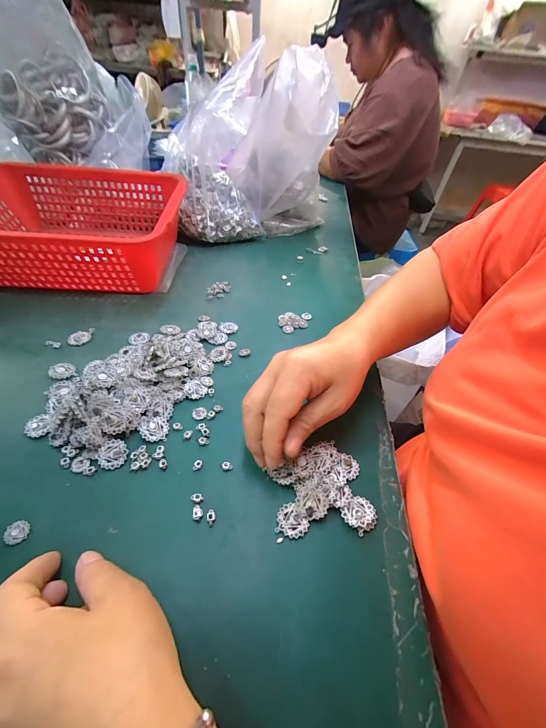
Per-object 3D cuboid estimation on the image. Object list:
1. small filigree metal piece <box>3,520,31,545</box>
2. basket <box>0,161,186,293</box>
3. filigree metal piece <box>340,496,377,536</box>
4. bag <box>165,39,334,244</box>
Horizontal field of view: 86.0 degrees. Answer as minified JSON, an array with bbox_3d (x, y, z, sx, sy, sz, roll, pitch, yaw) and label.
[{"bbox_3d":[-0.175,0.114,0.199,0.014,0.004,0.014,2,45,-2],"label":"small filigree metal piece"},{"bbox_3d":[-0.289,-0.194,0.430,0.311,0.108,0.224,1,45,-4],"label":"basket"},{"bbox_3d":[0.065,0.114,0.220,0.023,0.012,0.023,2,45,-2],"label":"filigree metal piece"},{"bbox_3d":[-0.046,-0.359,0.519,0.296,0.247,0.174,3,45,-2],"label":"bag"}]

